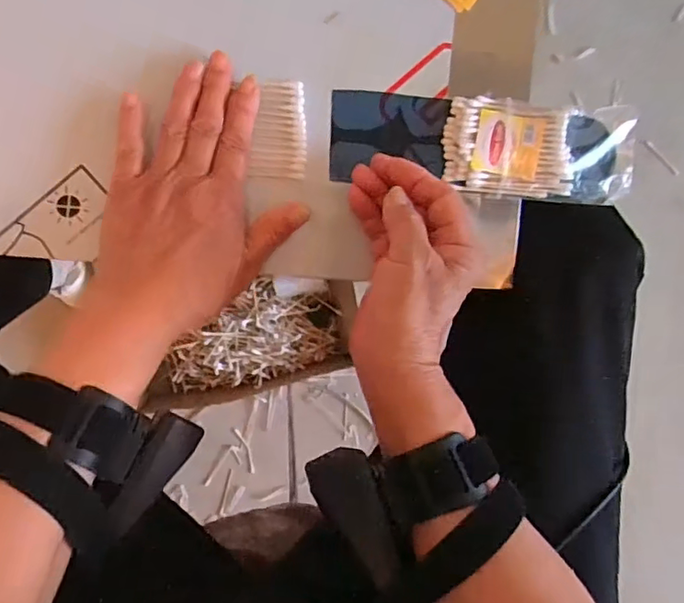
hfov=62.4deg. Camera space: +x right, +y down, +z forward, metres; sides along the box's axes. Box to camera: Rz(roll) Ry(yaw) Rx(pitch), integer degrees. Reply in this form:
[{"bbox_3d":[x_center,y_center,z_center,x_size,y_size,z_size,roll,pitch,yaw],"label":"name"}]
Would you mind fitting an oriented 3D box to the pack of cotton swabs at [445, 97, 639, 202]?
[{"bbox_3d":[0.135,-0.103,0.385,0.130,0.017,0.062,3,93,-6],"label":"pack of cotton swabs"}]

